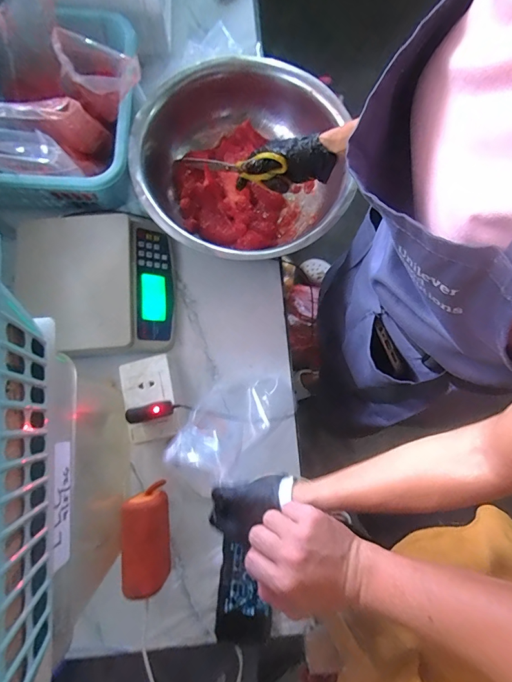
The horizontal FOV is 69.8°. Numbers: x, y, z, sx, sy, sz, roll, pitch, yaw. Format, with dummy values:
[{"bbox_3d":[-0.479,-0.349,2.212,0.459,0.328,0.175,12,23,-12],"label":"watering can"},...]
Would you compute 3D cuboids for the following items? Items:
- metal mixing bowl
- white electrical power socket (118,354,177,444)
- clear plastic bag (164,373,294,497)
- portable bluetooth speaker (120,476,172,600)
[{"bbox_3d":[-0.012,-0.296,0.622,0.341,0.124,0.322,0,77,-1],"label":"metal mixing bowl"},{"bbox_3d":[-0.159,0.086,0.554,0.074,0.044,0.120,-13,78,-4],"label":"white electrical power socket"},{"bbox_3d":[-0.035,0.110,0.514,0.102,0.039,0.231,44,36,8],"label":"clear plastic bag"},{"bbox_3d":[-0.143,0.261,0.483,0.055,0.066,0.126,-7,78,-3],"label":"portable bluetooth speaker"}]

